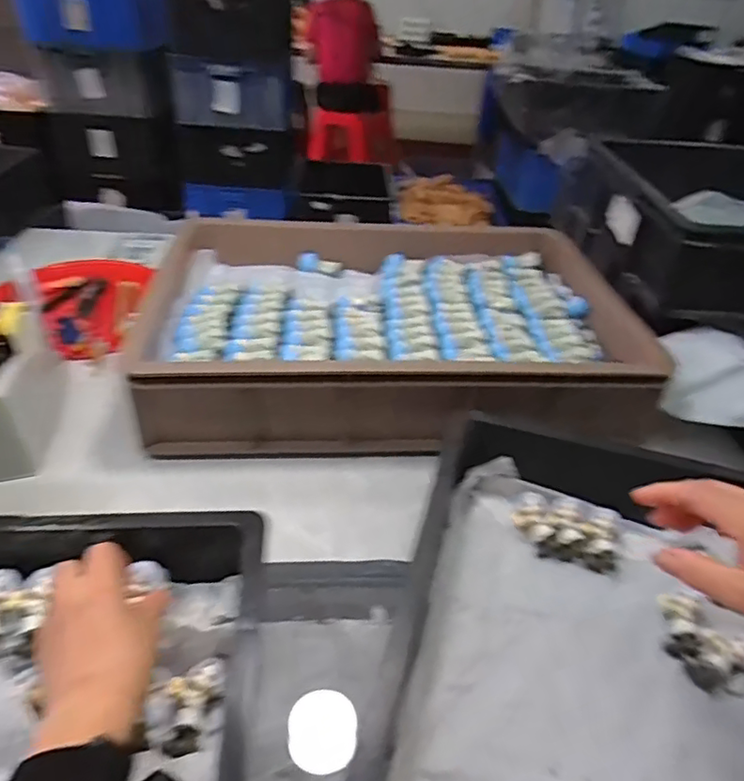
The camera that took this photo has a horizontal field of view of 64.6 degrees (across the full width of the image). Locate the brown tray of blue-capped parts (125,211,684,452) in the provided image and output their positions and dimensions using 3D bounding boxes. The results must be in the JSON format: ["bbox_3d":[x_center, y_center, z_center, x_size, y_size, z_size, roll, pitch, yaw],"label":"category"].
[{"bbox_3d":[0.028,-0.102,0.754,0.561,0.088,0.386,1,37,-5],"label":"brown tray of blue-capped parts"}]

